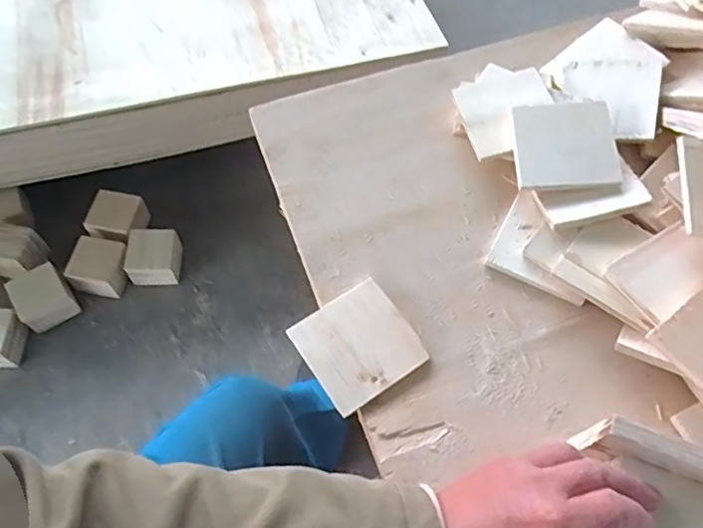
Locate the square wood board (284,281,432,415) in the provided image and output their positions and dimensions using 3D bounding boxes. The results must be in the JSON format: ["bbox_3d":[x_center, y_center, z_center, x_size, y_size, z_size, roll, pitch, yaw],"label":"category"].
[{"bbox_3d":[0.006,0.068,0.494,0.091,0.013,0.093,-32,66,-16],"label":"square wood board"}]

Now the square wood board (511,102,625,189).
[{"bbox_3d":[0.207,-0.117,0.554,0.094,0.006,0.092,-1,69,7],"label":"square wood board"}]

